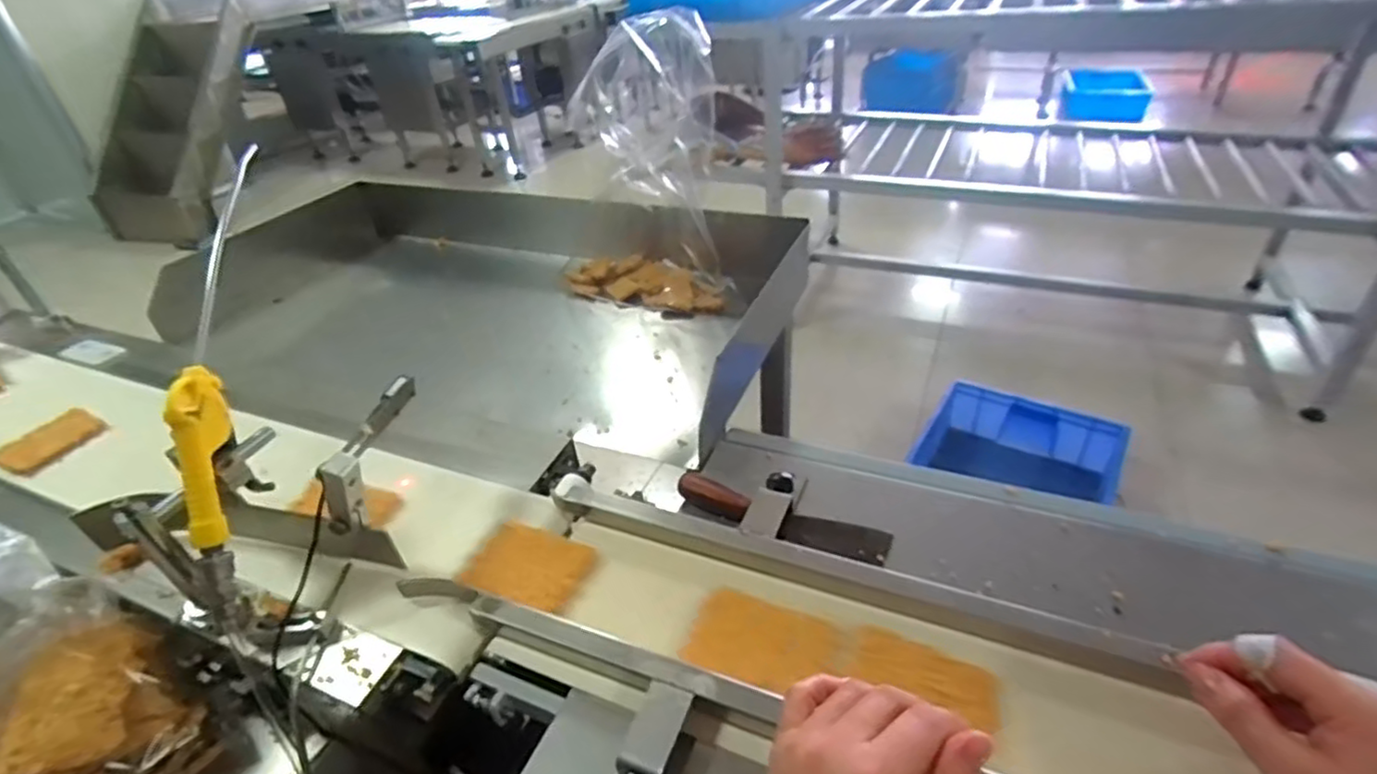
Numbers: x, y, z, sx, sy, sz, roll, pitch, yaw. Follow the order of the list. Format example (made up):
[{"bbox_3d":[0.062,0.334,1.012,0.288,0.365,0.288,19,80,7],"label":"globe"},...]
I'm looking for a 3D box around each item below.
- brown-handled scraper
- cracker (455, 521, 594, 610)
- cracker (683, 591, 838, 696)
[{"bbox_3d":[0.075,0.107,0.545,0.177,0.025,0.051,14,40,24],"label":"brown-handled scraper"},{"bbox_3d":[-0.126,0.143,0.527,0.086,0.013,0.067,12,39,21],"label":"cracker"},{"bbox_3d":[0.051,0.177,0.460,0.099,0.007,0.063,12,39,21],"label":"cracker"}]

